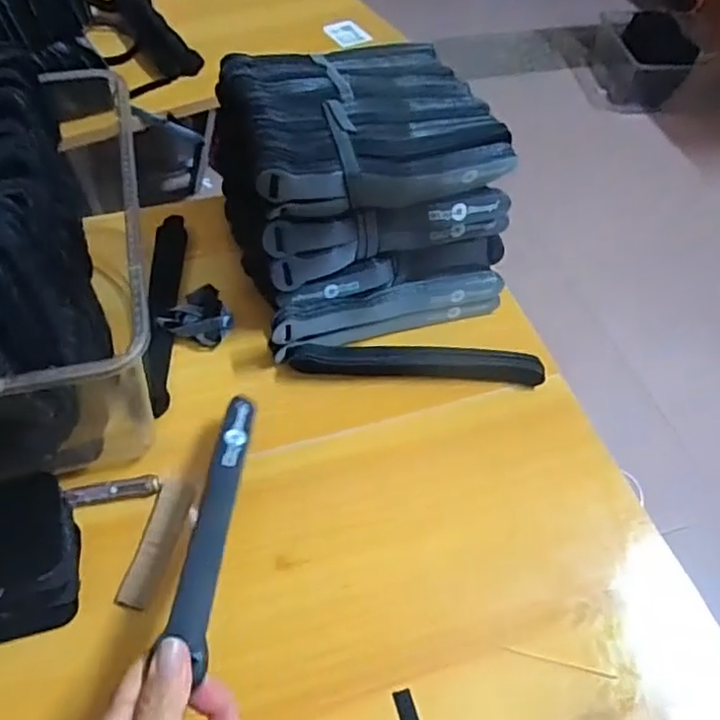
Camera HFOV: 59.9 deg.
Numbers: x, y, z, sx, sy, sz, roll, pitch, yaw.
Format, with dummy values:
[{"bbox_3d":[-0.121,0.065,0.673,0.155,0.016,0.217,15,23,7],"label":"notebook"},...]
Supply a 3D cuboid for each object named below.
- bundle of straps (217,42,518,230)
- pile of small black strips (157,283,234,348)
[{"bbox_3d":[-0.002,-0.205,0.517,0.210,0.040,0.204,-9,55,-11],"label":"bundle of straps"},{"bbox_3d":[-0.133,-0.037,0.518,0.053,0.034,0.035,7,54,0],"label":"pile of small black strips"}]

